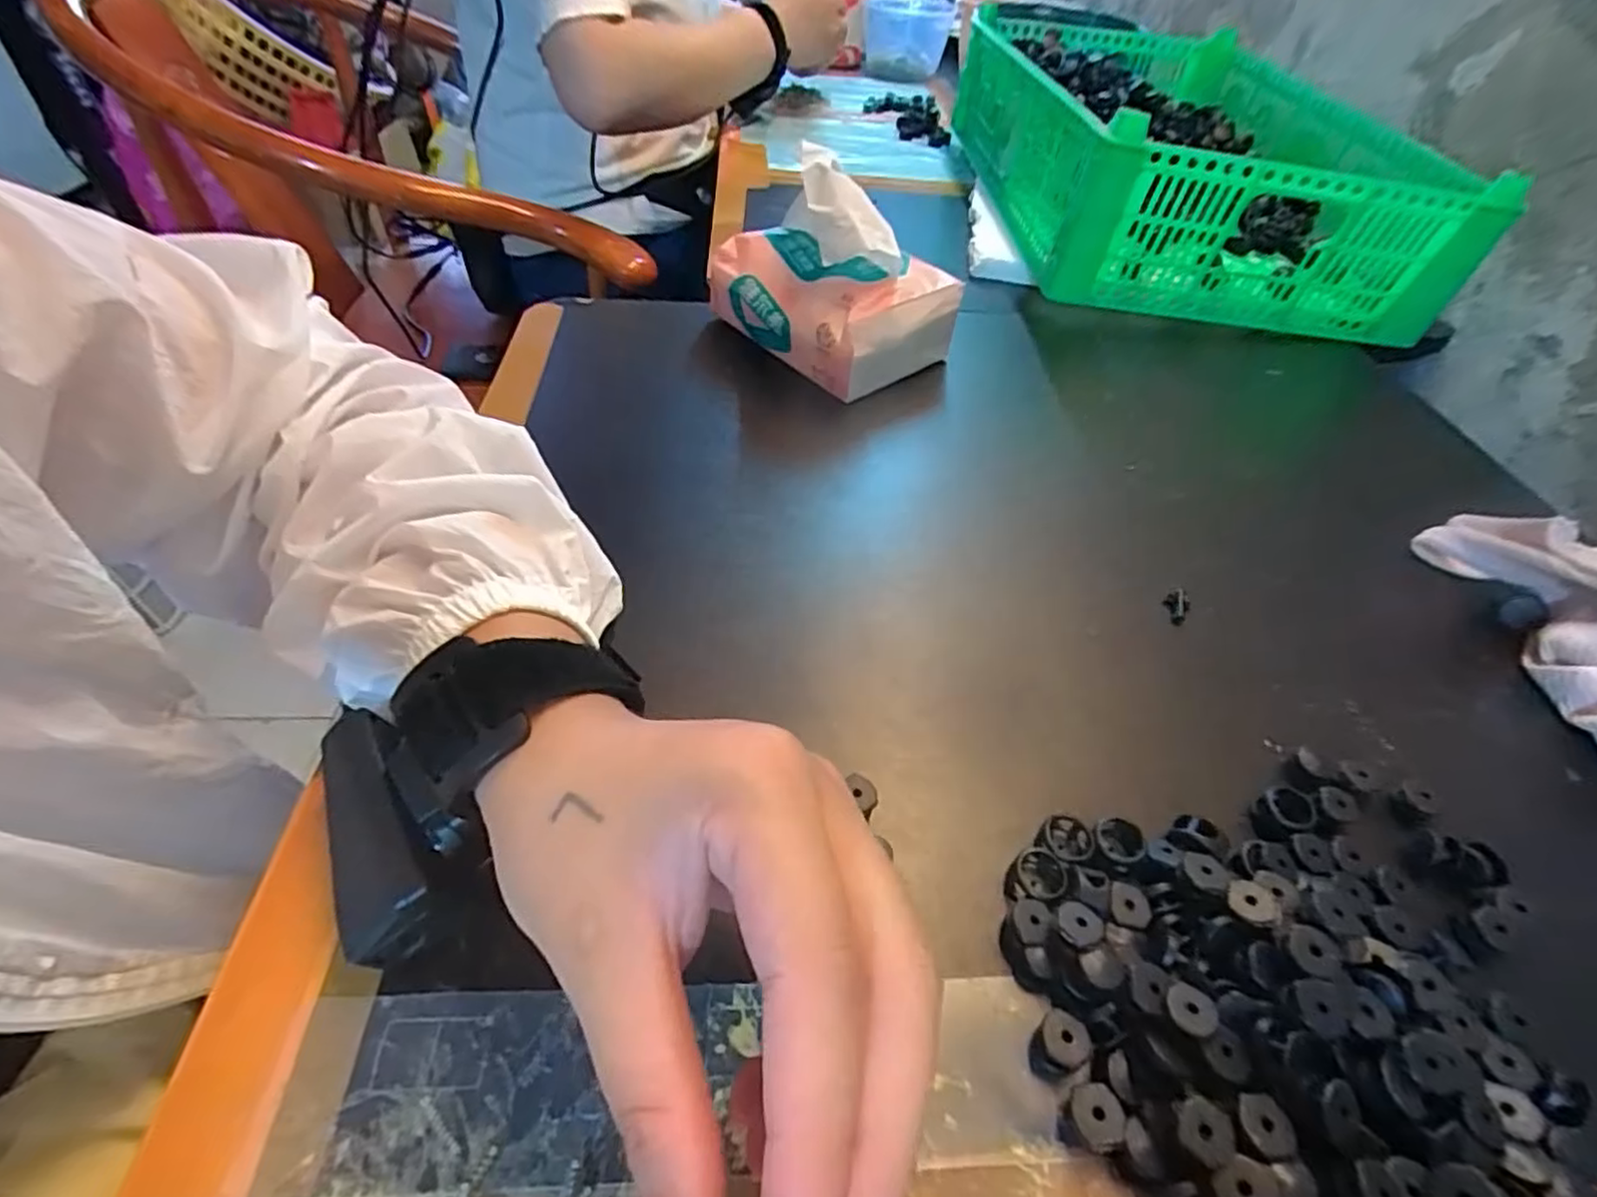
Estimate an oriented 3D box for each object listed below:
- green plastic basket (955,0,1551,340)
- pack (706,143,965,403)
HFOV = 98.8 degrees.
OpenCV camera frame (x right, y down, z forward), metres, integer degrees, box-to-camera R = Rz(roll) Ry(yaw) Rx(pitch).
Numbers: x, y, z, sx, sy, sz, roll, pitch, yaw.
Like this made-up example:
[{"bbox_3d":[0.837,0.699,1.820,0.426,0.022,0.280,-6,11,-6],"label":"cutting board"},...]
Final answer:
[{"bbox_3d":[0.329,-0.405,0.626,0.293,0.115,0.473,2,47,-3],"label":"green plastic basket"},{"bbox_3d":[0.017,-0.203,0.423,0.142,0.101,0.091,36,55,26],"label":"pack"}]

